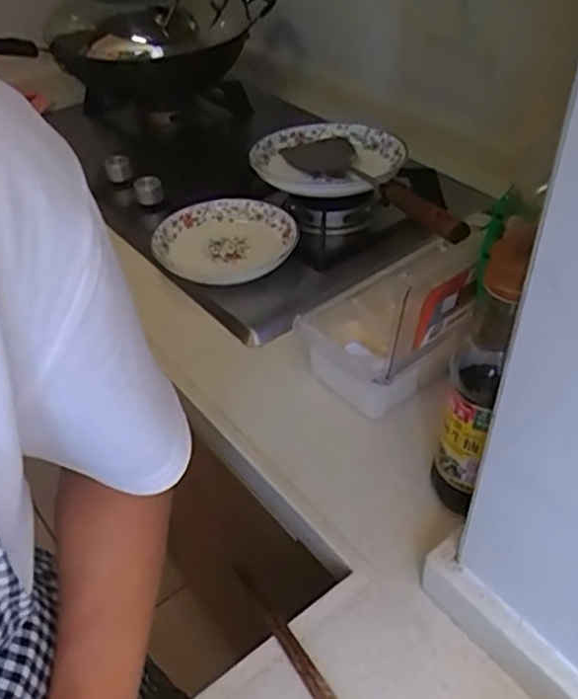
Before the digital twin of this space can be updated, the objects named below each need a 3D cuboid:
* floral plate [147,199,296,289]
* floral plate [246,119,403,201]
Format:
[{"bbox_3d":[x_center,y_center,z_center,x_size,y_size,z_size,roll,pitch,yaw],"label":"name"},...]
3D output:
[{"bbox_3d":[-0.078,-0.138,0.788,0.153,0.039,0.135,-22,45,-20],"label":"floral plate"},{"bbox_3d":[0.048,-0.239,0.809,0.179,0.042,0.158,20,46,25],"label":"floral plate"}]

